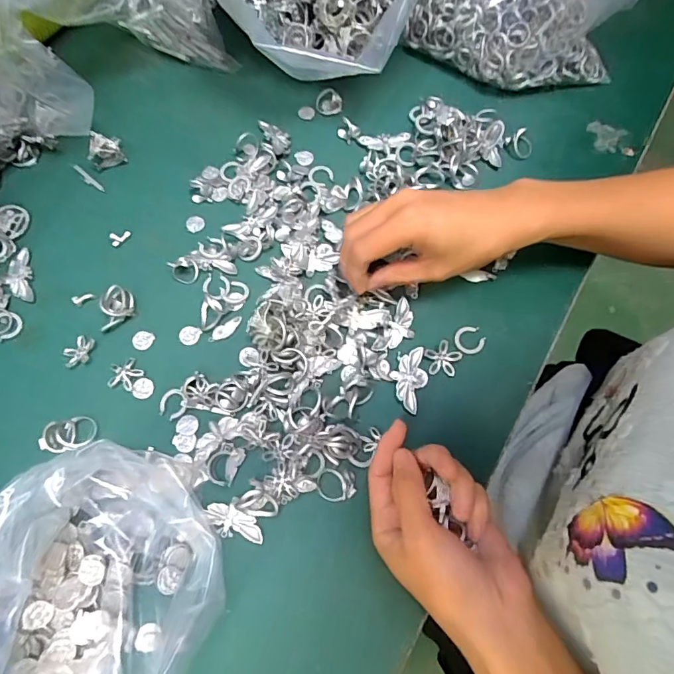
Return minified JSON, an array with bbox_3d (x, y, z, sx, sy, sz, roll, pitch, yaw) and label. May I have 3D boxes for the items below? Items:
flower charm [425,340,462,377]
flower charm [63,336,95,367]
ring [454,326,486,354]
[{"bbox_3d":[0.080,0.016,0.349,0.025,0.009,0.024,-15,71,-5],"label":"flower charm"},{"bbox_3d":[-0.196,0.010,0.355,0.021,0.004,0.025,7,71,3],"label":"flower charm"},{"bbox_3d":[0.101,0.002,0.358,0.023,0.004,0.022,-30,73,-10],"label":"ring"}]

